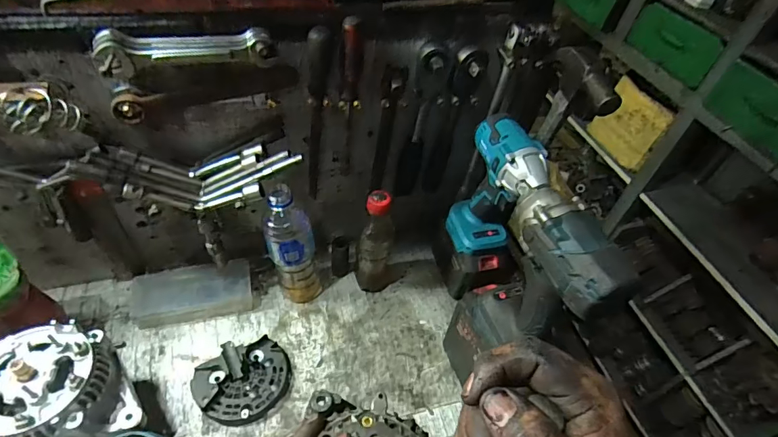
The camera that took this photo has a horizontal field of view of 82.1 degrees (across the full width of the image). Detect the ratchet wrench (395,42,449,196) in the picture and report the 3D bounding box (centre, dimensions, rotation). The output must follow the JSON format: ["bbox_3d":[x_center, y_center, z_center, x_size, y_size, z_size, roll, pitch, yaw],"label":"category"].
[{"bbox_3d":[0.040,-0.115,0.605,0.047,0.242,0.034,11,47,0],"label":"ratchet wrench"}]

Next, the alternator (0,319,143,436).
[{"bbox_3d":[-0.385,0.210,0.479,0.205,0.142,0.123,-16,52,-23],"label":"alternator"}]

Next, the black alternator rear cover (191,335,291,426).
[{"bbox_3d":[-0.189,0.209,0.585,0.101,0.030,0.116,39,53,24],"label":"black alternator rear cover"}]

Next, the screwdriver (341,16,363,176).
[{"bbox_3d":[-0.043,-0.142,0.519,0.018,0.176,0.019,11,47,0],"label":"screwdriver"}]

